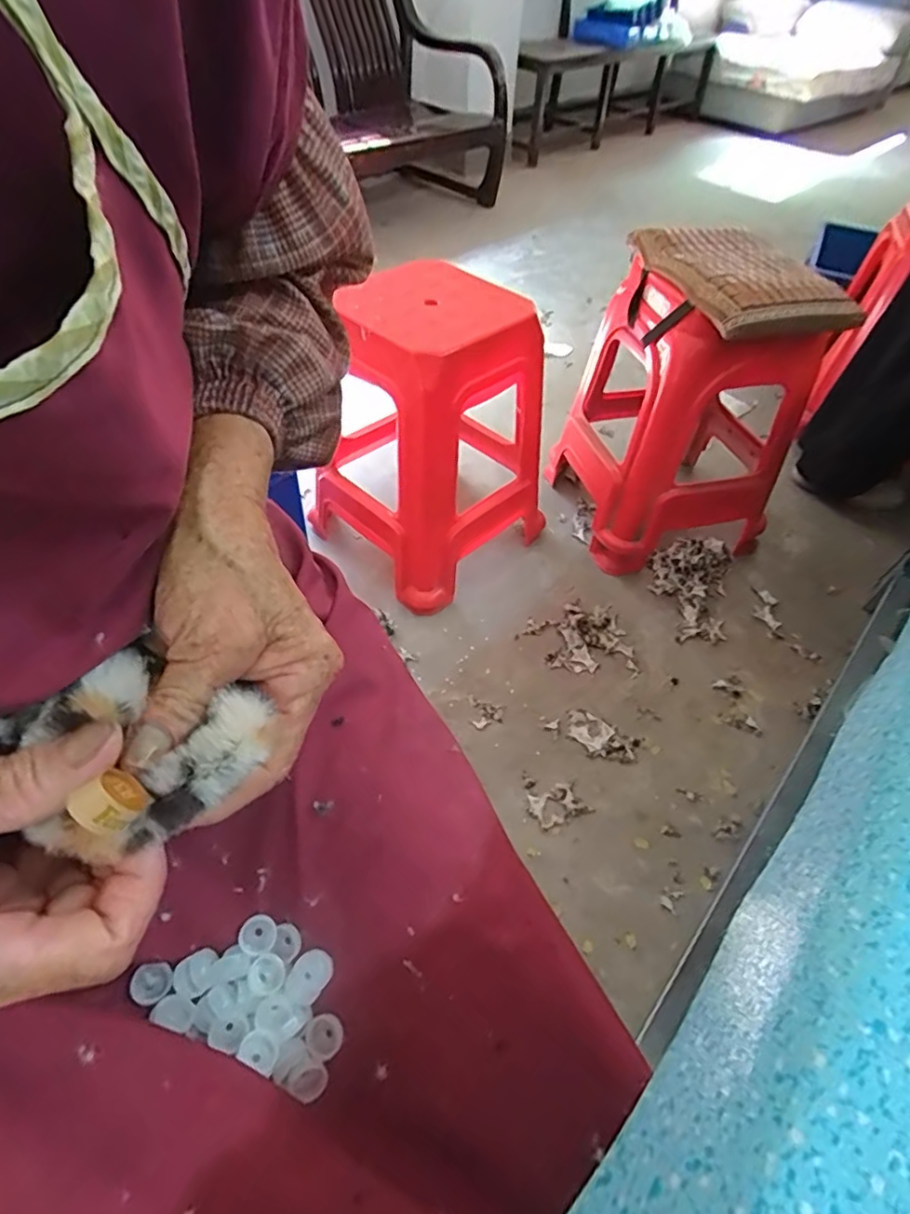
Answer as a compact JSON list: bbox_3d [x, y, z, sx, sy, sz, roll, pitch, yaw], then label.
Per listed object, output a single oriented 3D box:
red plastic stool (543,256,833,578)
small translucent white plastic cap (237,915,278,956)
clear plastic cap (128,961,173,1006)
[{"bbox_3d":[0.491,-0.407,1.256,0.428,0.509,0.428,-12,51,-13],"label":"red plastic stool"},{"bbox_3d":[-0.093,0.154,0.278,0.016,0.007,0.015,1,49,-2],"label":"small translucent white plastic cap"},{"bbox_3d":[-0.136,0.168,0.263,0.015,0.011,0.014,1,49,-2],"label":"clear plastic cap"}]

